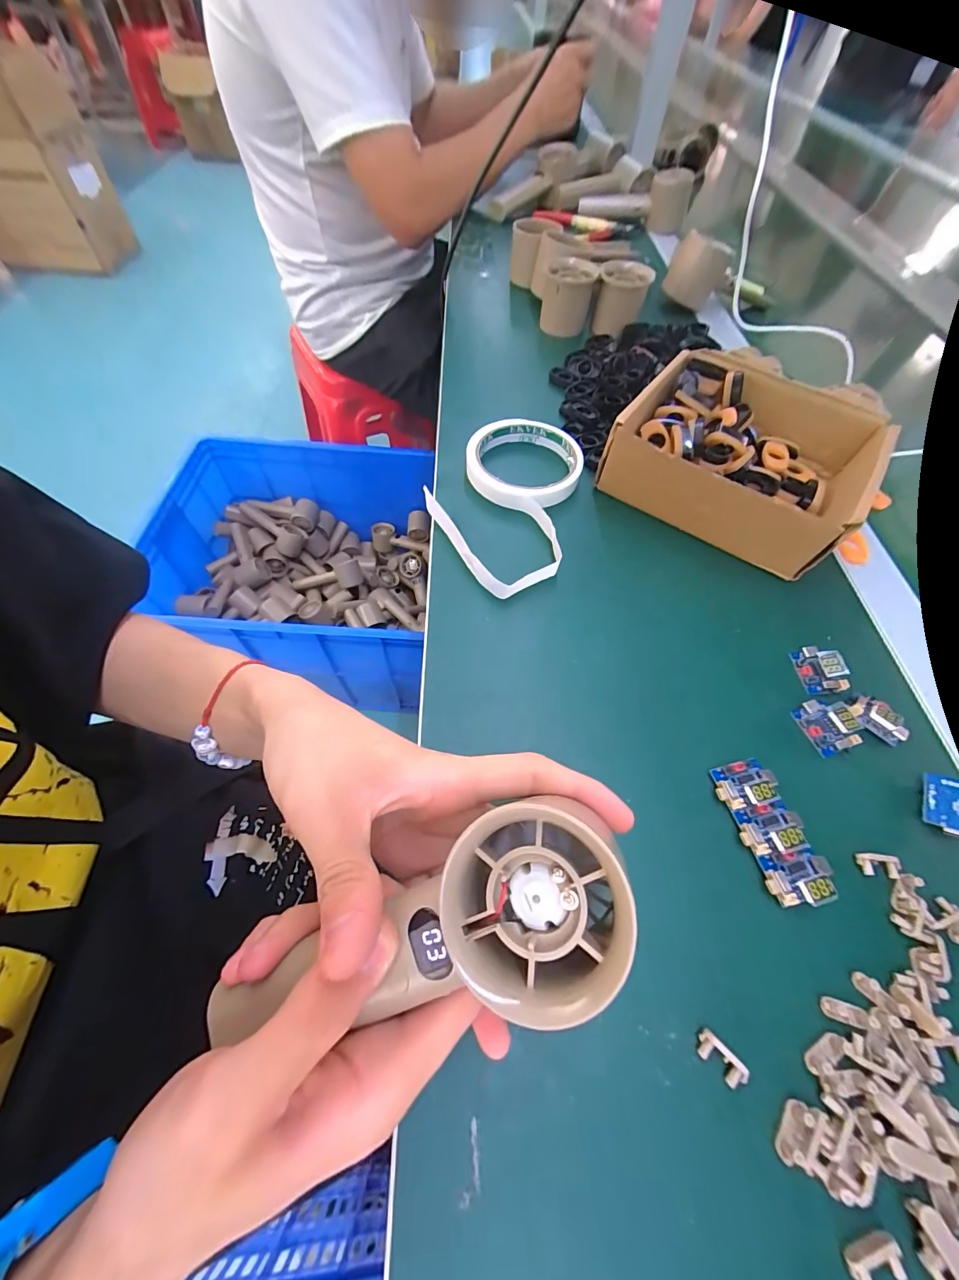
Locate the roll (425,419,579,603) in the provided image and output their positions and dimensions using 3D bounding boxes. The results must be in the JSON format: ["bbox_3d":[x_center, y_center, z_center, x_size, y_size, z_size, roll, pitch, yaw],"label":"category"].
[{"bbox_3d":[0.017,-0.107,0.329,0.104,0.021,0.169,15,59,5],"label":"roll"}]

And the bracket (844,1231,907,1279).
[{"bbox_3d":[0.134,0.210,0.146,0.019,0.005,0.011,-15,61,-12],"label":"bracket"}]

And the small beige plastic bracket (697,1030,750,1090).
[{"bbox_3d":[0.097,0.168,0.173,0.010,0.005,0.019,-39,69,-24],"label":"small beige plastic bracket"}]

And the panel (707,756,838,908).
[{"bbox_3d":[0.147,0.094,0.215,0.034,0.014,0.067,-10,60,-10],"label":"panel"}]

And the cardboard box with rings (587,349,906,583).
[{"bbox_3d":[0.201,-0.144,0.335,0.167,0.060,0.152,32,62,15],"label":"cardboard box with rings"}]

